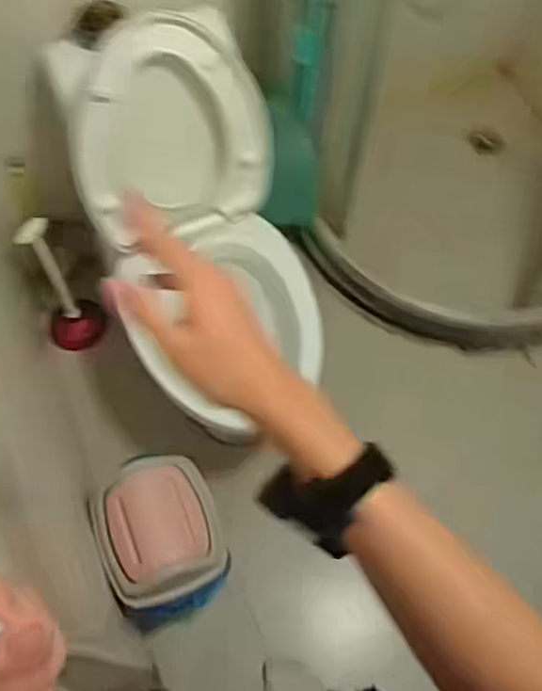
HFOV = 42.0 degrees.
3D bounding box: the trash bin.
[{"bbox_3d":[-0.215,0.384,1.420,0.232,0.290,0.283,-16,65,-9],"label":"trash bin"}]

